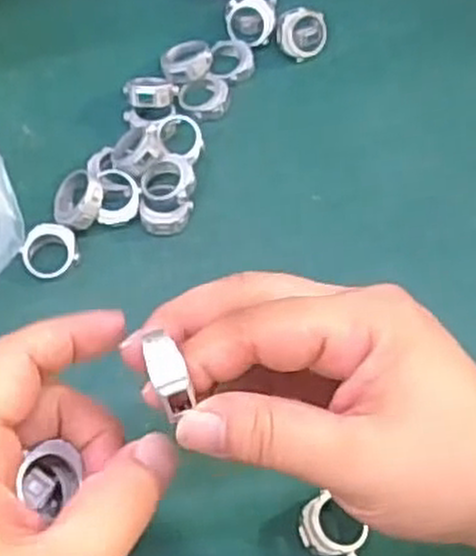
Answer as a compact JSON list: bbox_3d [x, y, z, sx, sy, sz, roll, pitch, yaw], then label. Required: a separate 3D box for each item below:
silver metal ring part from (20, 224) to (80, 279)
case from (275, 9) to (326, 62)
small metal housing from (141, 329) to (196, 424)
[{"bbox_3d":[-0.088,-0.013,0.374,0.025,0.008,0.026,1,63,-1],"label":"silver metal ring part"},{"bbox_3d":[0.035,-0.133,0.434,0.028,0.026,0.010,-16,21,-20],"label":"case"},{"bbox_3d":[-0.020,0.029,0.231,0.010,0.006,0.024,-12,75,-8],"label":"small metal housing"}]

